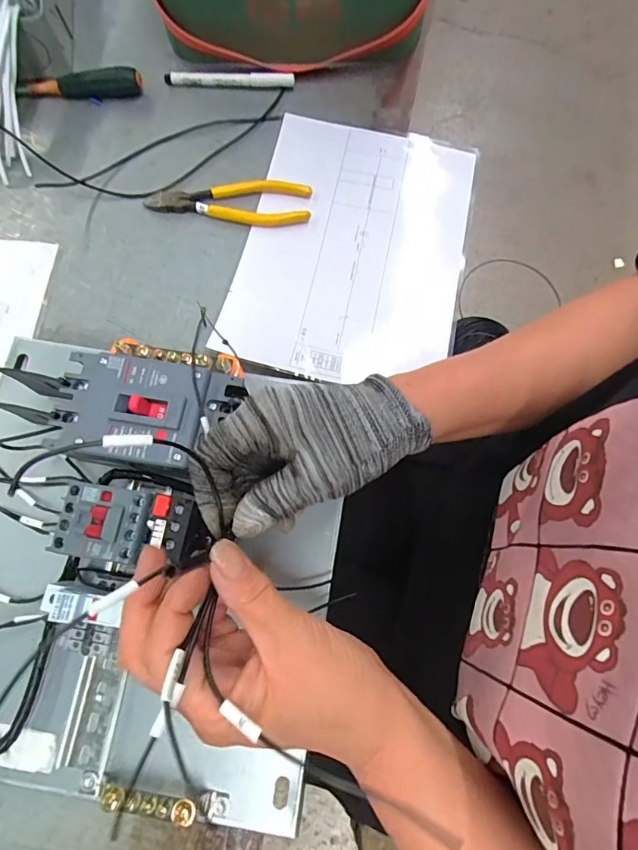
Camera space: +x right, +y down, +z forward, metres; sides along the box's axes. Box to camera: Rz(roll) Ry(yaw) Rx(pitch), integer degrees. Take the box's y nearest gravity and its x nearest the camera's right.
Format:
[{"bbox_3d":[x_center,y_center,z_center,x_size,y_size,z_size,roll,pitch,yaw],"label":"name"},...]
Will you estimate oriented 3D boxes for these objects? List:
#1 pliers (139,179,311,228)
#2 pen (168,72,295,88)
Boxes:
[{"bbox_3d":[-0.092,-0.225,0.454,0.164,0.009,0.048,-2,75,-2],"label":"pliers"},{"bbox_3d":[-0.099,-0.383,0.496,0.142,0.012,0.017,3,75,-1],"label":"pen"}]

